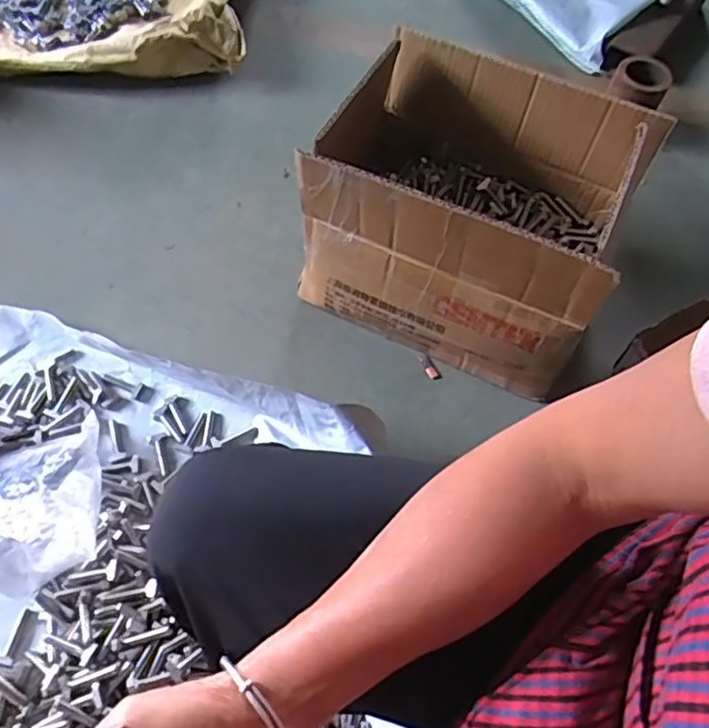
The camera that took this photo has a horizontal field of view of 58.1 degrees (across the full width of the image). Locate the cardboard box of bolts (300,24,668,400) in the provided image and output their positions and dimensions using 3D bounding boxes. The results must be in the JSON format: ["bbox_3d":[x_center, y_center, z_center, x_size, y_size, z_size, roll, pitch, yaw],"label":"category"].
[{"bbox_3d":[0.119,-0.176,0.761,0.365,0.270,0.242,23,62,13],"label":"cardboard box of bolts"}]

